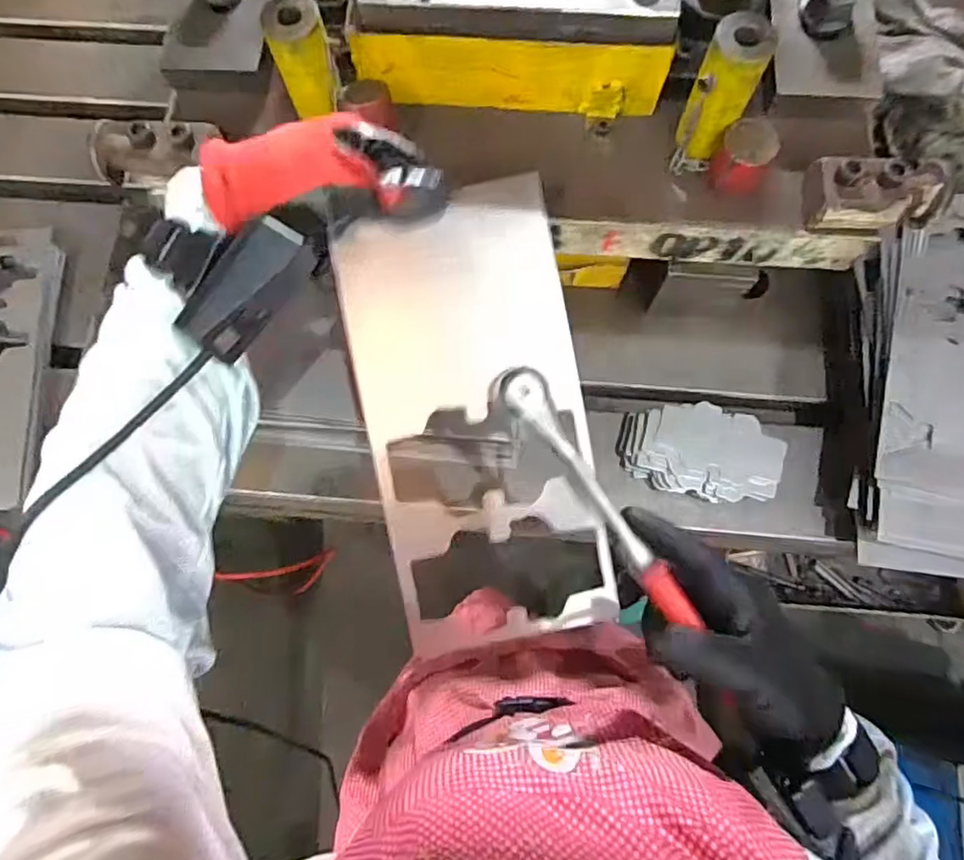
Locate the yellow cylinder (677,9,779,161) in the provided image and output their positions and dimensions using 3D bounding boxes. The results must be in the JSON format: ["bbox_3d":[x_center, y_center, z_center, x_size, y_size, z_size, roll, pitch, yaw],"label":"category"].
[{"bbox_3d":[0.168,-0.236,0.430,0.038,0.092,0.034,22,77,7],"label":"yellow cylinder"}]

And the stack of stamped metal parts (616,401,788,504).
[{"bbox_3d":[0.188,0.020,0.530,0.132,0.030,0.074,14,76,5],"label":"stack of stamped metal parts"}]

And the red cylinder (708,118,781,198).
[{"bbox_3d":[0.187,-0.193,0.440,0.039,0.036,0.039,0,76,1],"label":"red cylinder"}]

